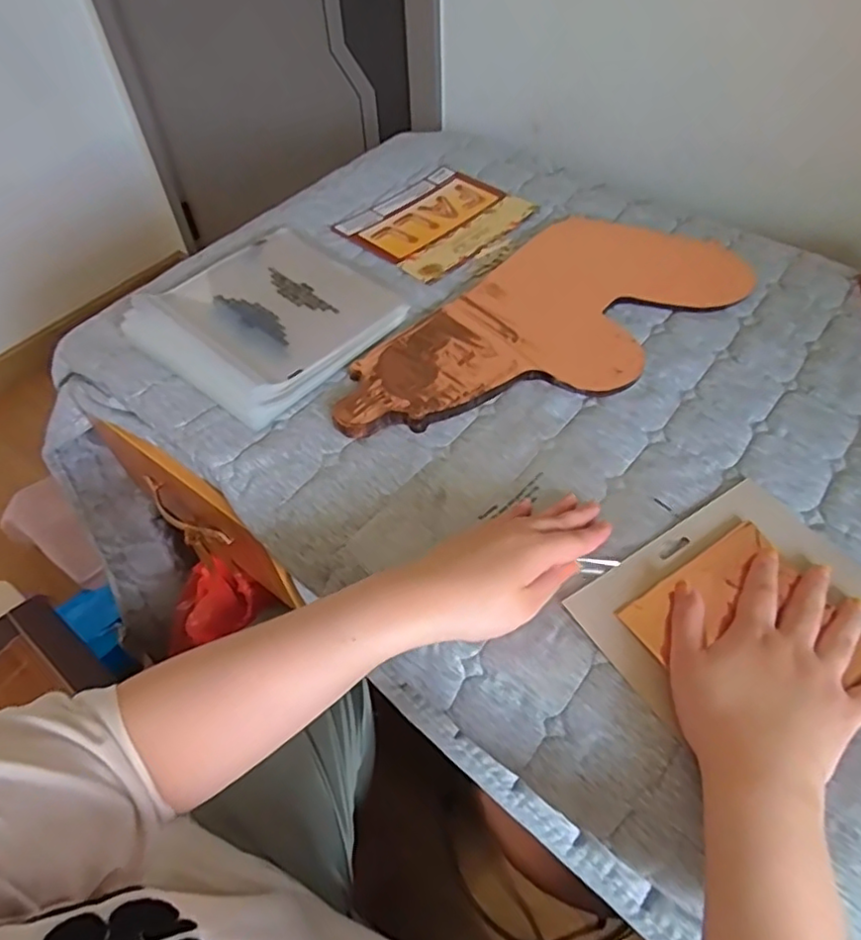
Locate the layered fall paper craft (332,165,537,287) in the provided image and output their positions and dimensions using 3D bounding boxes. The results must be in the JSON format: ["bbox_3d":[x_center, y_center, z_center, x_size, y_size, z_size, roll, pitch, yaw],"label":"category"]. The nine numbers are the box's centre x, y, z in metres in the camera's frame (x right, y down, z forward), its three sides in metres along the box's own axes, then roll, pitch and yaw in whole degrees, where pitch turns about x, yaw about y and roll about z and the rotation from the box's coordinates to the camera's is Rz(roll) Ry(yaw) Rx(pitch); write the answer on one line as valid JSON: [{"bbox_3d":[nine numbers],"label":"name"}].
[{"bbox_3d":[0.008,-0.297,0.744,0.160,0.004,0.190,37,63,26],"label":"layered fall paper craft"}]

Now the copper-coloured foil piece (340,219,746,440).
[{"bbox_3d":[0.113,-0.146,0.614,0.445,0.008,0.201,-35,57,-23],"label":"copper-coloured foil piece"}]

